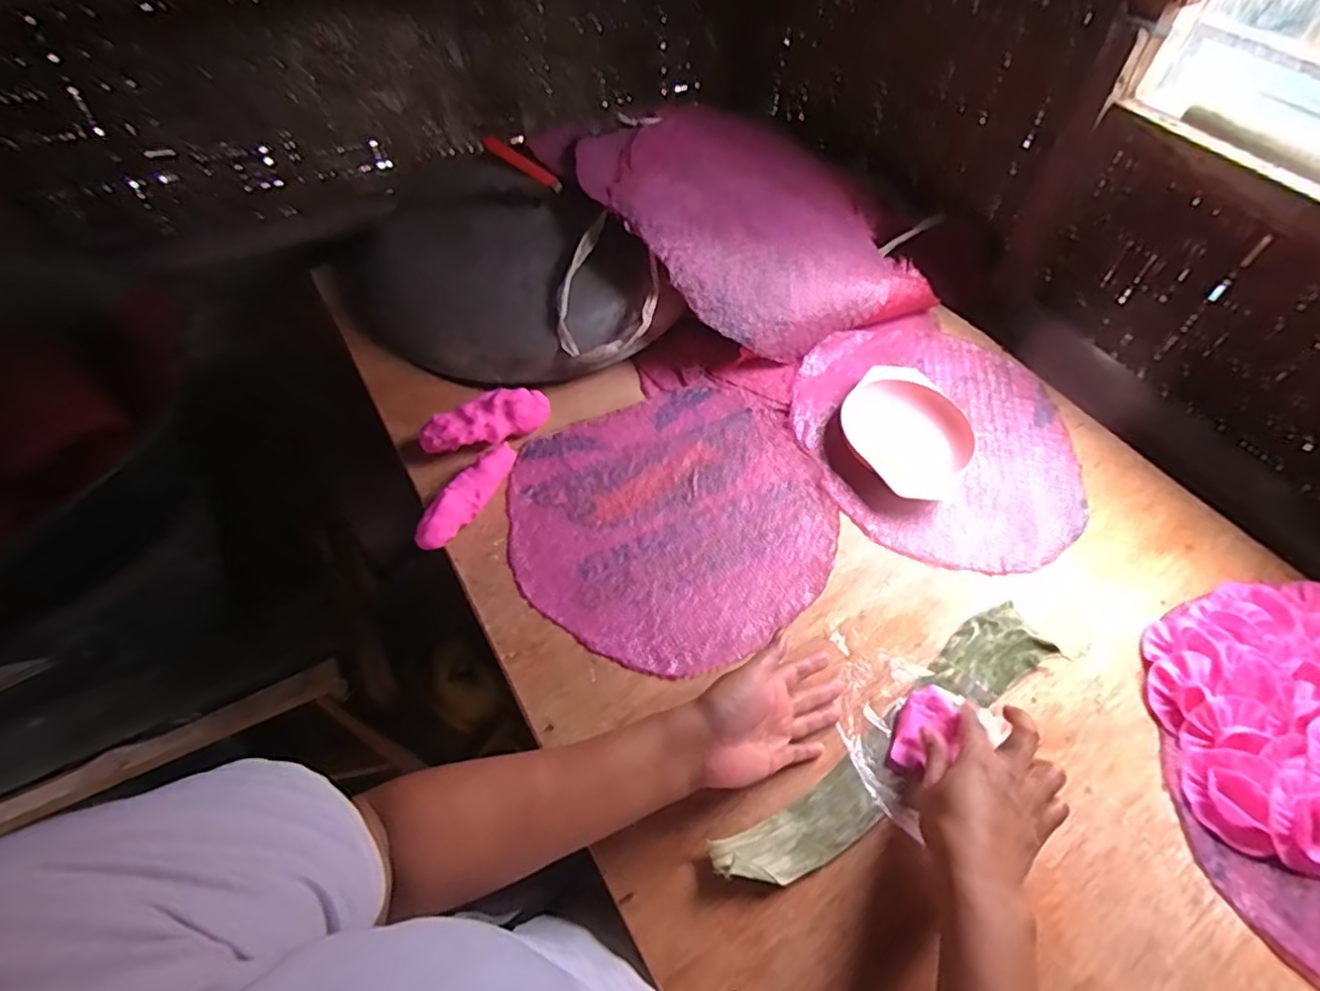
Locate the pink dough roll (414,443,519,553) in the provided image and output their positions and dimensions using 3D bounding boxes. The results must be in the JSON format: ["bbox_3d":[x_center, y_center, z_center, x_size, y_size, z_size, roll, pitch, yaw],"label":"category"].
[{"bbox_3d":[-0.188,-0.002,0.621,0.032,0.042,0.136,24,57,13],"label":"pink dough roll"}]

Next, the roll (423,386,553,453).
[{"bbox_3d":[-0.186,-0.079,0.673,0.140,0.046,0.042,-25,60,-20],"label":"roll"}]

